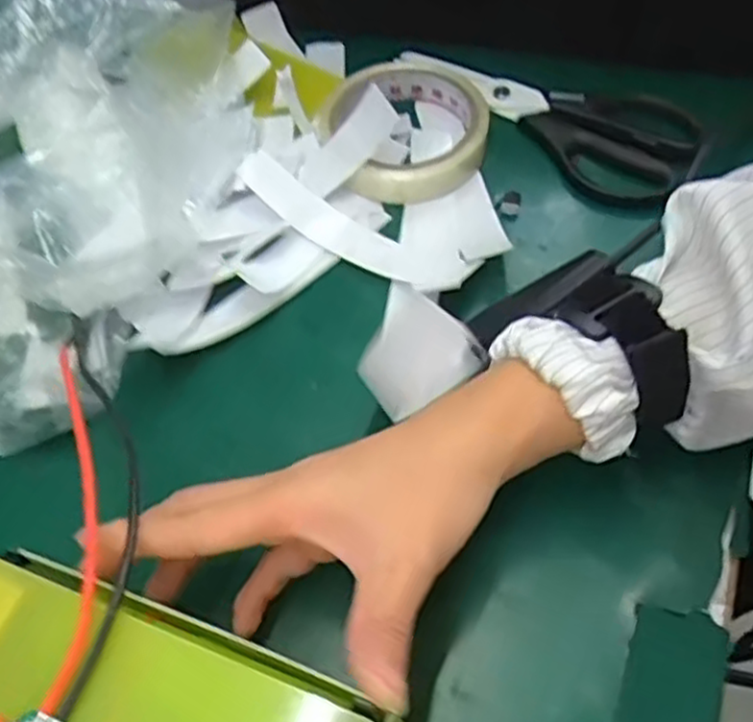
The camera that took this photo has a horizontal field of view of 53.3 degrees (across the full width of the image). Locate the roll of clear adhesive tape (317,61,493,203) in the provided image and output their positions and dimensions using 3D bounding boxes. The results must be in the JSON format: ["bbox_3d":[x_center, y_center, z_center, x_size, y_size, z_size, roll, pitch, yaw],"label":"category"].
[{"bbox_3d":[0.014,-0.134,0.430,0.097,0.023,0.091,-2,58,3],"label":"roll of clear adhesive tape"}]

